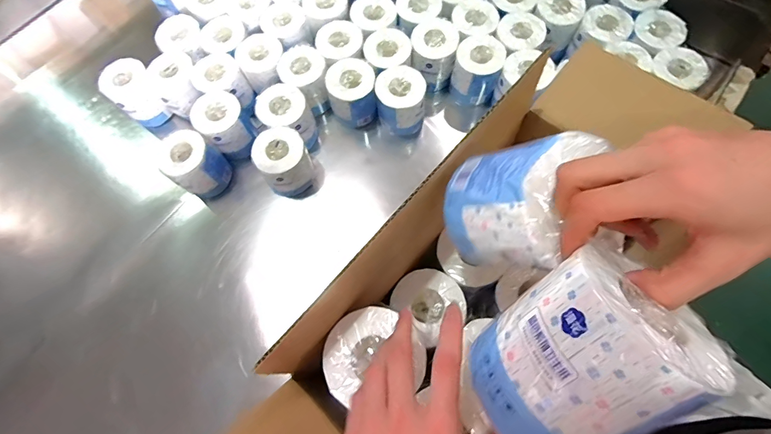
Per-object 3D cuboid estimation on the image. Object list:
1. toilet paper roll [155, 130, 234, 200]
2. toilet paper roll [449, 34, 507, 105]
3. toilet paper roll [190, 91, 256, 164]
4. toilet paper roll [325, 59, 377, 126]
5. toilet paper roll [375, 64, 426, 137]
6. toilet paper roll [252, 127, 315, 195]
[{"bbox_3d":[-0.382,-0.104,0.772,0.099,0.111,0.096,-1,70,2],"label":"toilet paper roll"},{"bbox_3d":[0.193,-0.304,0.816,0.094,0.115,0.096,-1,70,2],"label":"toilet paper roll"},{"bbox_3d":[-0.331,-0.189,0.802,0.098,0.108,0.108,-35,72,-10],"label":"toilet paper roll"},{"bbox_3d":[-0.068,-0.258,0.803,0.092,0.107,0.089,-1,70,2],"label":"toilet paper roll"},{"bbox_3d":[0.032,-0.234,0.798,0.093,0.121,0.093,-1,70,2],"label":"toilet paper roll"},{"bbox_3d":[-0.198,-0.107,0.764,0.102,0.108,0.111,-28,71,-8],"label":"toilet paper roll"}]

